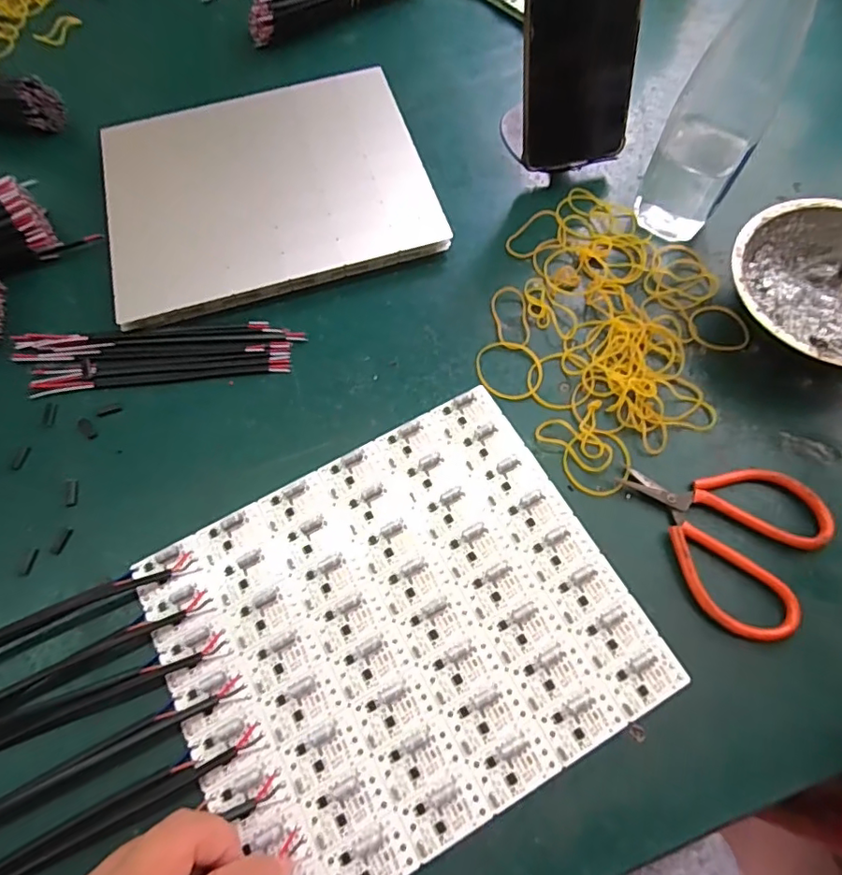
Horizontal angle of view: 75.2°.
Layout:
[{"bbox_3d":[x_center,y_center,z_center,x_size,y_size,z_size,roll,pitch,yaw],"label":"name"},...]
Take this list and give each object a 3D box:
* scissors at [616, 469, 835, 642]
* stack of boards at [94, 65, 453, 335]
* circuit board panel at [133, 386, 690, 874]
[{"bbox_3d":[0.182,0.052,0.309,0.090,0.008,0.107,-24,68,-8],"label":"scissors"},{"bbox_3d":[-0.121,-0.198,0.422,0.231,0.017,0.206,-16,68,-5],"label":"stack of boards"},{"bbox_3d":[-0.012,0.099,0.297,0.228,0.007,0.198,-28,69,-9],"label":"circuit board panel"}]

